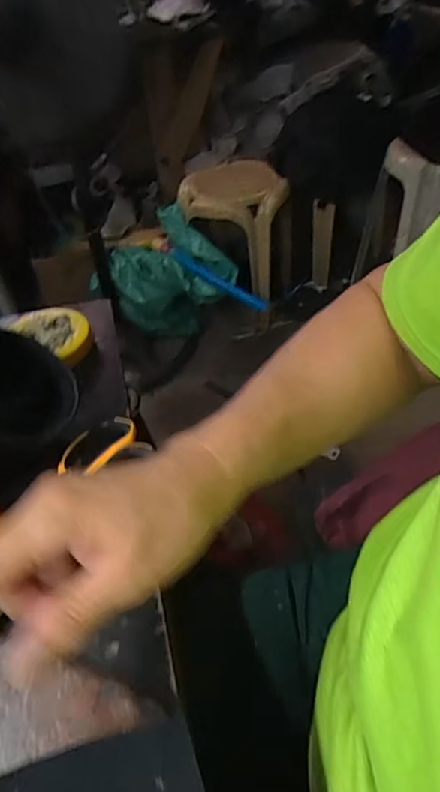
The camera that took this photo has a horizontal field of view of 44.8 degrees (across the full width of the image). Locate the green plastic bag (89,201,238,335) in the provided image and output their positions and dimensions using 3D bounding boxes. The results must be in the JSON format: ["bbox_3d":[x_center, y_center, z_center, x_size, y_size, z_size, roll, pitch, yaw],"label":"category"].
[{"bbox_3d":[-0.163,-0.352,1.617,0.464,0.308,0.255,9,46,16],"label":"green plastic bag"}]

